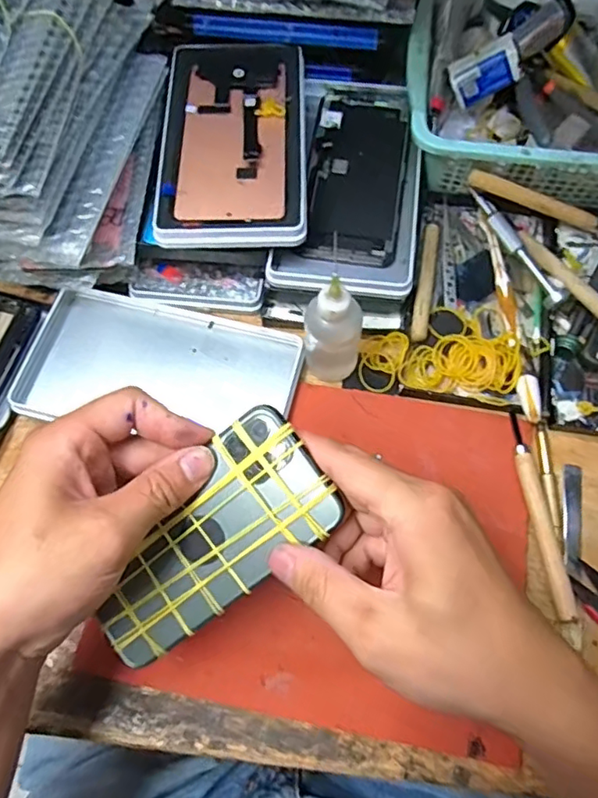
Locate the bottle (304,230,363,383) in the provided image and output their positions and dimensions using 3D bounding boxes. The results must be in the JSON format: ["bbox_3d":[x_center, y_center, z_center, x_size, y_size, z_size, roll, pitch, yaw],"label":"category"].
[{"bbox_3d":[0.022,-0.046,0.349,0.035,0.110,0.036,19,70,9],"label":"bottle"}]

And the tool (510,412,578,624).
[{"bbox_3d":[0.149,0.070,0.352,0.015,0.017,0.123,-6,68,0],"label":"tool"}]

